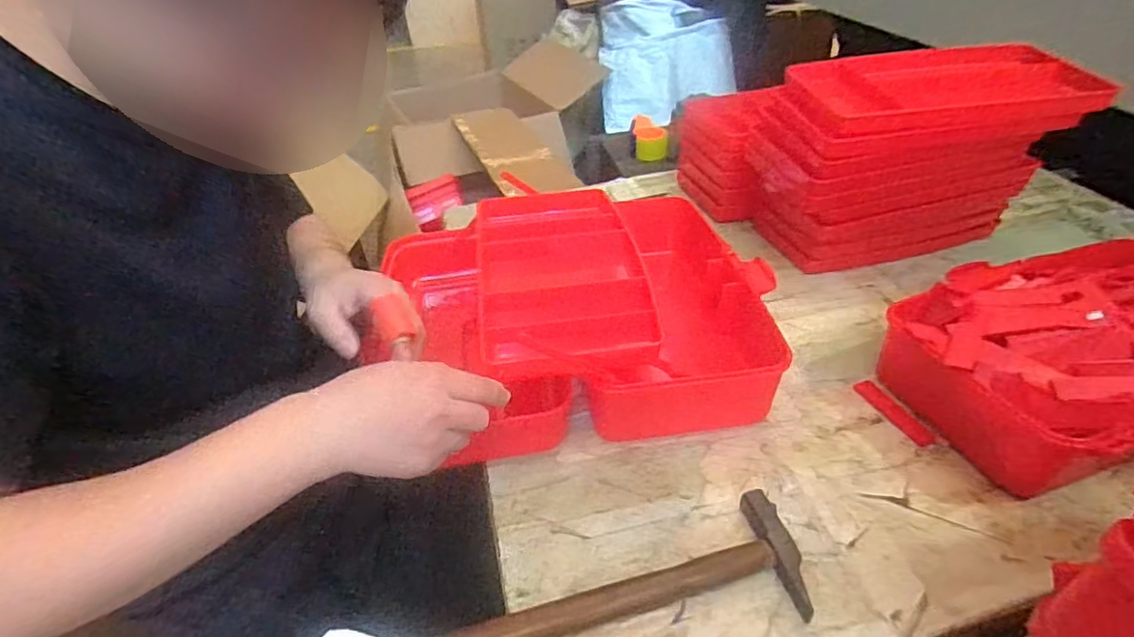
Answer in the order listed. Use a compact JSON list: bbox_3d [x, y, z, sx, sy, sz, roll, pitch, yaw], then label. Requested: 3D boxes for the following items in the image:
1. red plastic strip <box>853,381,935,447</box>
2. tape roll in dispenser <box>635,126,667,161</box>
[{"bbox_3d":[0.330,0.095,0.583,0.020,0.007,0.087,-16,39,-14],"label":"red plastic strip"},{"bbox_3d":[0.213,-0.440,1.448,0.076,0.064,0.076,1,38,7],"label":"tape roll in dispenser"}]

